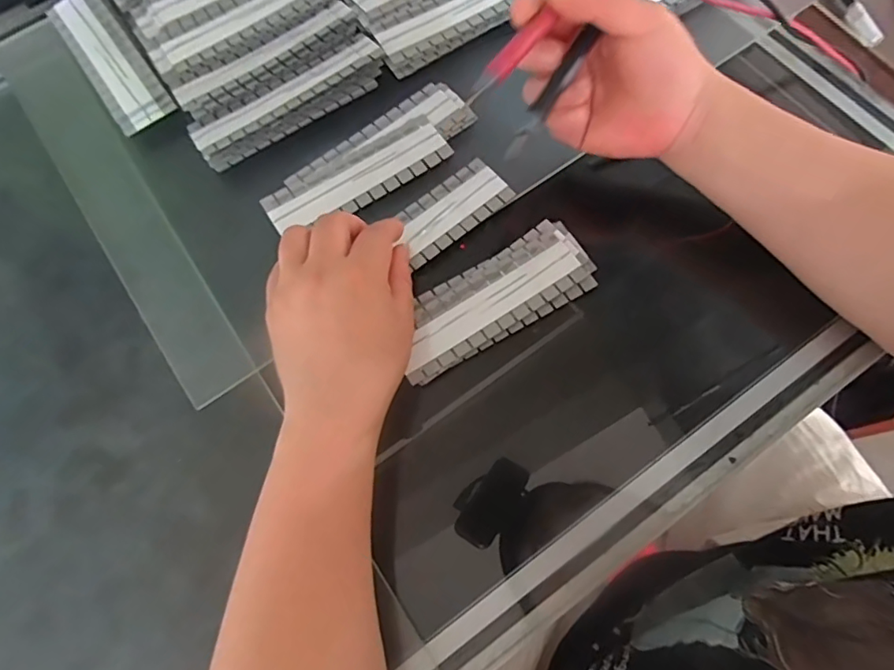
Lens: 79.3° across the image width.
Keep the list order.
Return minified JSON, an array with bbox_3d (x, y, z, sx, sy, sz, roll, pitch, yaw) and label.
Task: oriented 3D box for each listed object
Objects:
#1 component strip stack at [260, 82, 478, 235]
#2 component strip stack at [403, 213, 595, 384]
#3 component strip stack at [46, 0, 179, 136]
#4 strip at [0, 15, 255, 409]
[{"bbox_3d":[-0.051,-0.118,0.363,0.152,0.005,0.054,-35,75,-9],"label":"component strip stack"},{"bbox_3d":[0.028,-0.022,0.330,0.128,0.008,0.050,-31,75,-7],"label":"component strip stack"},{"bbox_3d":[-0.242,-0.200,0.386,0.044,0.006,0.141,-35,75,-8],"label":"component strip stack"},{"bbox_3d":[-0.226,-0.099,0.366,0.053,0.008,0.331,-36,75,-6],"label":"strip"}]

